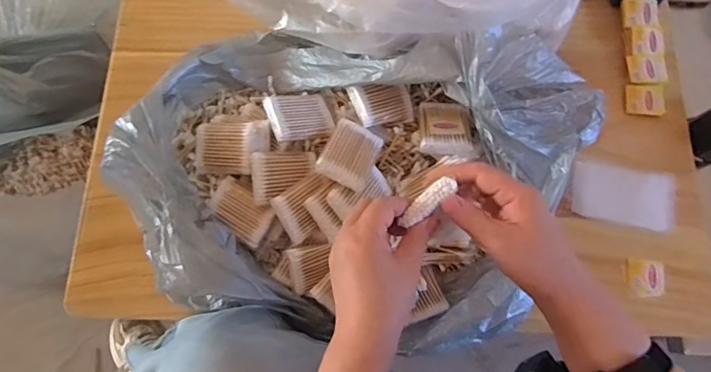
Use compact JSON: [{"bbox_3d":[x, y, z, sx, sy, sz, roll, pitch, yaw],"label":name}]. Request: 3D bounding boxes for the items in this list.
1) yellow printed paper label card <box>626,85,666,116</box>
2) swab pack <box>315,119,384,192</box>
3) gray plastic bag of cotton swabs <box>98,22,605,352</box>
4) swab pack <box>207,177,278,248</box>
[{"bbox_3d":[0.396,-0.117,0.666,0.054,0.006,0.046,3,73,1],"label":"yellow printed paper label card"},{"bbox_3d":[-0.006,-0.036,0.542,0.056,0.016,0.074,34,60,-5],"label":"swab pack"},{"bbox_3d":[-0.005,-0.014,0.524,0.486,0.155,0.313,13,74,3],"label":"gray plastic bag of cotton swabs"},{"bbox_3d":[-0.129,0.027,0.547,0.079,0.014,0.046,38,77,10],"label":"swab pack"}]

